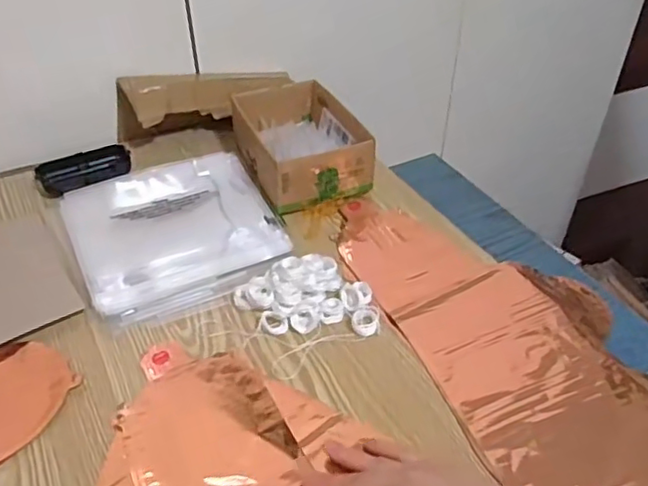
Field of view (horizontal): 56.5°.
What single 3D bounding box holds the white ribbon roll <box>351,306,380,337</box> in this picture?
[{"bbox_3d":[0.039,0.074,0.564,0.026,0.009,0.029,3,41,3],"label":"white ribbon roll"}]

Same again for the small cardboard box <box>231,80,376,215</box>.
[{"bbox_3d":[-0.032,-0.129,0.760,0.128,0.064,0.201,-15,43,-16],"label":"small cardboard box"}]

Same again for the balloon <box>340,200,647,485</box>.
[{"bbox_3d":[0.177,0.075,0.563,0.202,0.006,0.421,-17,44,-19],"label":"balloon"}]

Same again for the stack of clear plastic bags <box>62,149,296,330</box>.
[{"bbox_3d":[-0.165,-0.019,0.674,0.213,0.015,0.248,-19,44,-20],"label":"stack of clear plastic bags"}]

